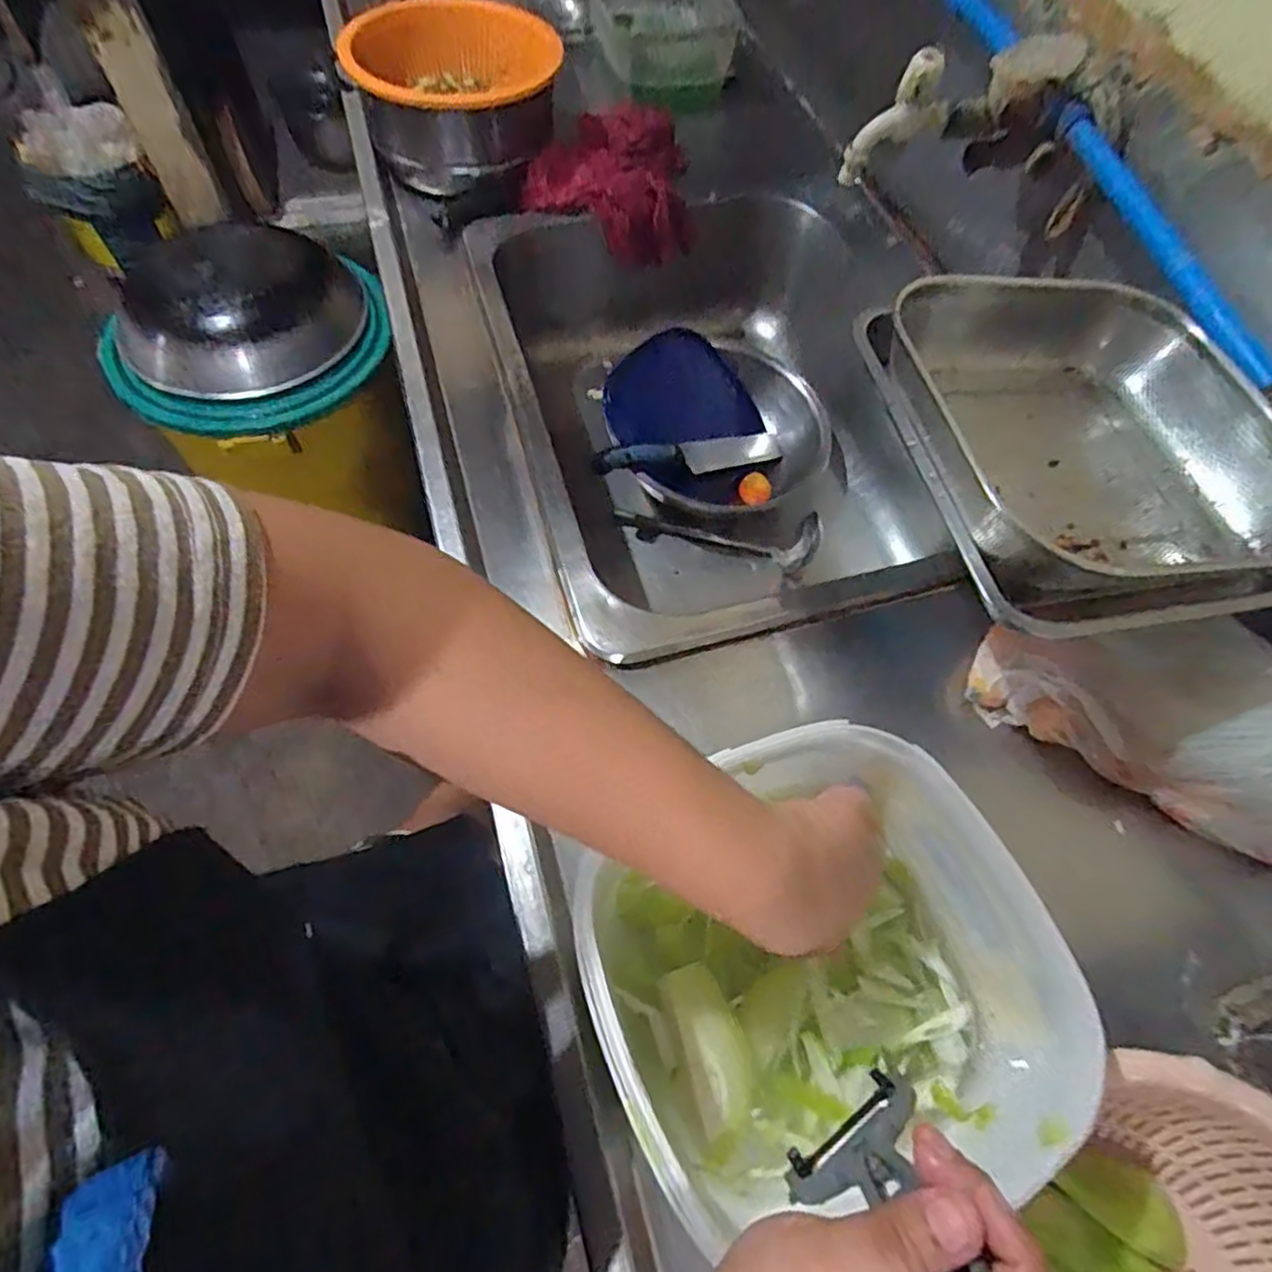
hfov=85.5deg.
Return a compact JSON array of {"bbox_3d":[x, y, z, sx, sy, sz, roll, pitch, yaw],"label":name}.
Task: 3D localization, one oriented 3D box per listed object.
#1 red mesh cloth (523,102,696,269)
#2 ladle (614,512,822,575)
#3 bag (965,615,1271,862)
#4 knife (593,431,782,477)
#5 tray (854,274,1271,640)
[{"bbox_3d":[-0.039,-0.632,0.929,0.218,0.122,0.222,-3,62,-5],"label":"red mesh cloth"},{"bbox_3d":[0.097,-0.138,0.834,0.249,0.067,0.067,12,62,3],"label":"ladle"},{"bbox_3d":[0.404,0.056,0.524,0.259,0.103,0.115,33,65,13],"label":"bag"},{"bbox_3d":[0.073,-0.223,0.851,0.297,0.028,0.049,-14,62,-35],"label":"knife"},{"bbox_3d":[0.321,-0.146,0.502,0.259,0.071,0.304,-7,63,-7],"label":"tray"}]

